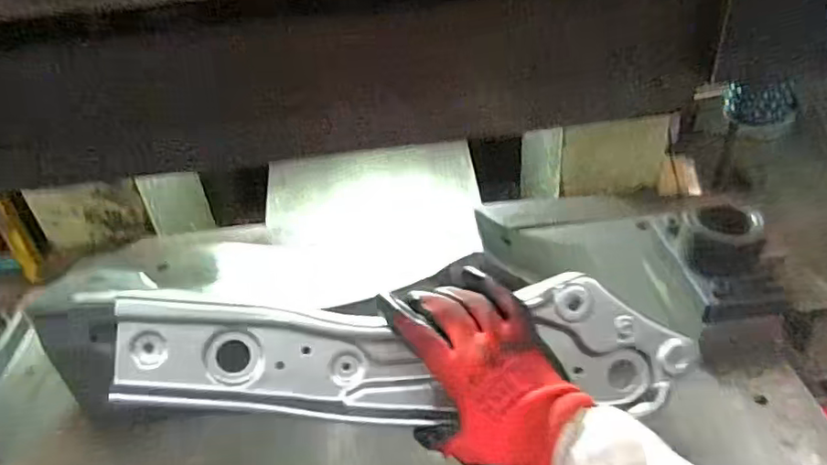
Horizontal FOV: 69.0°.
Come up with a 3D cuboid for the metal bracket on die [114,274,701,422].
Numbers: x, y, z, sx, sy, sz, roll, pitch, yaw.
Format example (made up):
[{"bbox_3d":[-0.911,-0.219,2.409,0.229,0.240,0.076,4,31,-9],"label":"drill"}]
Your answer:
[{"bbox_3d":[0.005,0.089,0.456,0.429,0.101,0.018,0,3,-7],"label":"metal bracket on die"}]

